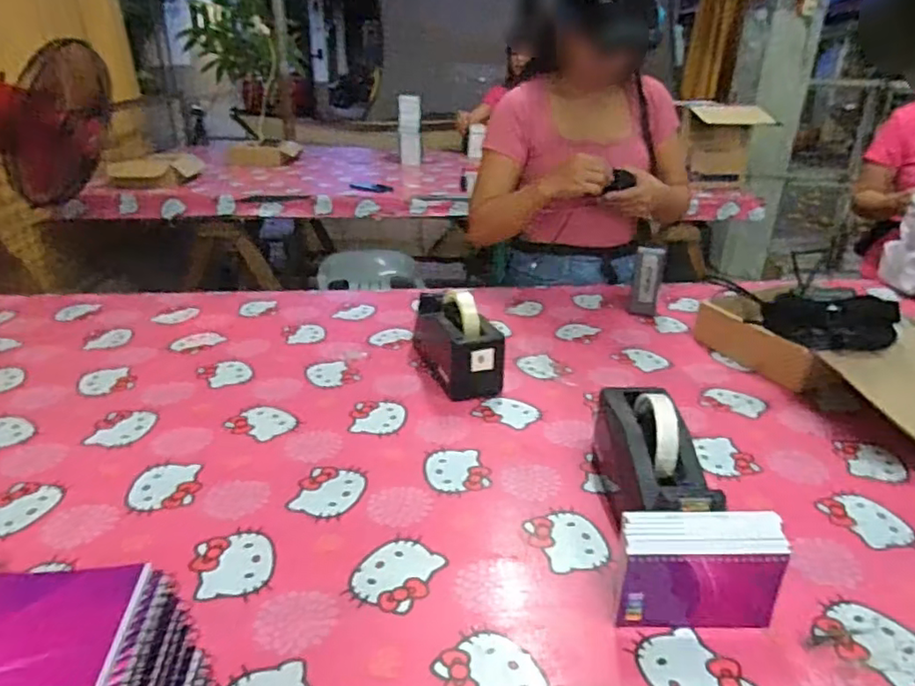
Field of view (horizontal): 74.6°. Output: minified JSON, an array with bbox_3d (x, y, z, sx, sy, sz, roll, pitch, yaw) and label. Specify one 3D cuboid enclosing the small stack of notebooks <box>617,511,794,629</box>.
[{"bbox_3d":[0.199,0.190,0.504,0.135,0.083,0.064,1,26,-2],"label":"small stack of notebooks"}]

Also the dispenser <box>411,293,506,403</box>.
[{"bbox_3d":[-0.003,-0.012,0.881,0.079,0.120,0.193,-8,27,-19],"label":"dispenser"}]

